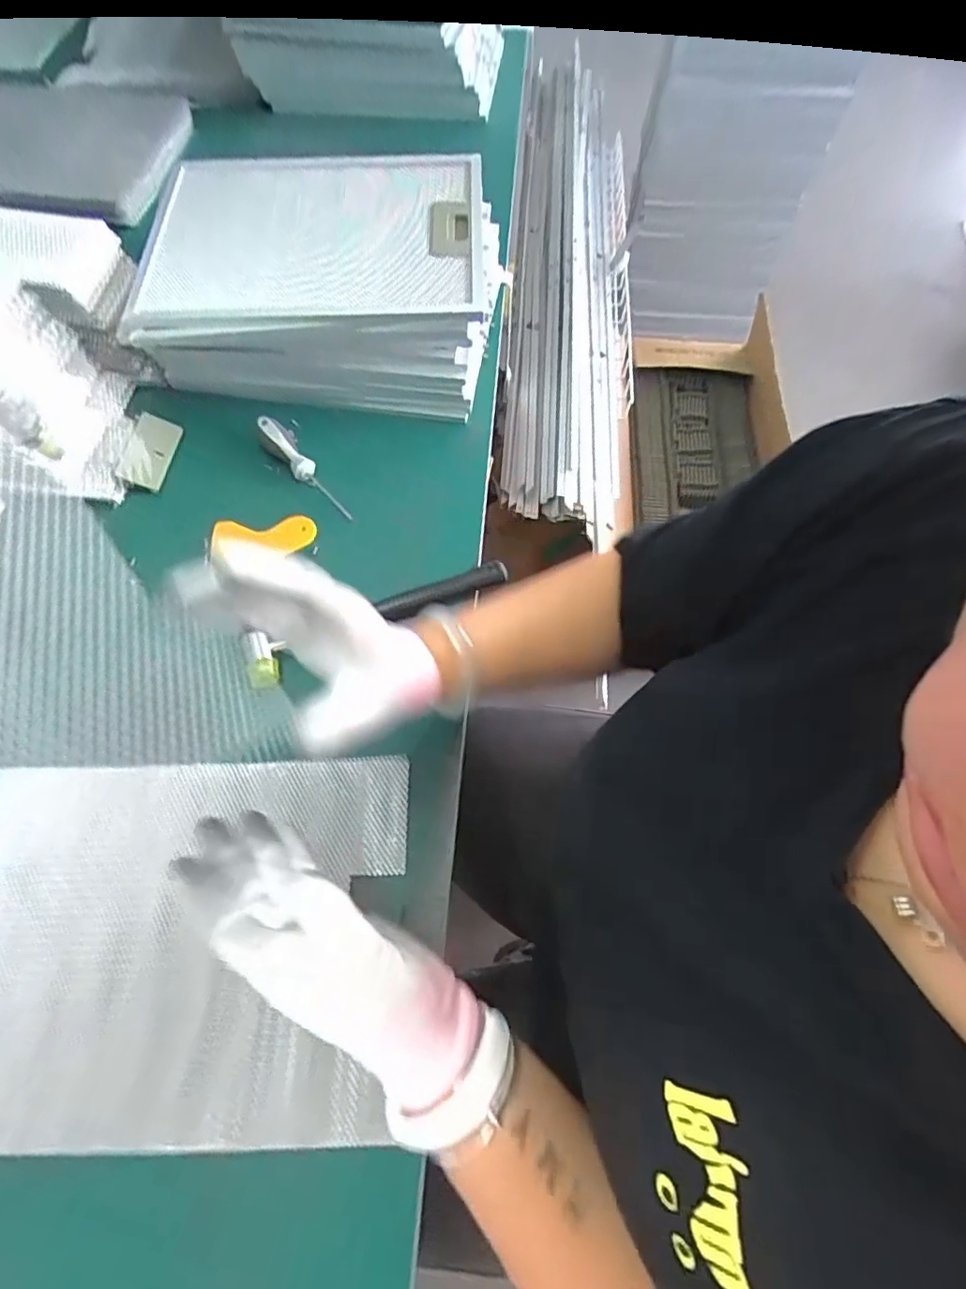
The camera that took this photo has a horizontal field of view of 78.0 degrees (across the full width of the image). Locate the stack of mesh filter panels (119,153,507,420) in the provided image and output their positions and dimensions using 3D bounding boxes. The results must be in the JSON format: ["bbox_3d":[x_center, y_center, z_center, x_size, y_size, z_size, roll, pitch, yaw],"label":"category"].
[{"bbox_3d":[-0.172,-0.395,0.646,0.343,0.104,0.275,5,65,4],"label":"stack of mesh filter panels"}]

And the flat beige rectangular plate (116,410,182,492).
[{"bbox_3d":[-0.348,-0.203,0.625,0.043,0.007,0.080,17,74,-20],"label":"flat beige rectangular plate"}]

